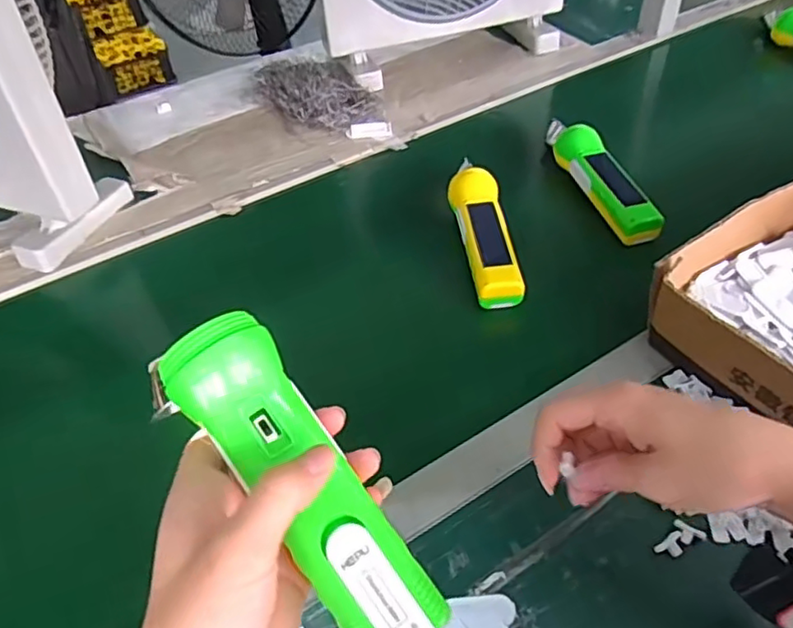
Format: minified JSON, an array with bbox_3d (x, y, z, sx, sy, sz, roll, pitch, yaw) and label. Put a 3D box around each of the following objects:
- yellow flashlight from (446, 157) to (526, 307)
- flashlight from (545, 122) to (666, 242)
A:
[{"bbox_3d":[0.088,-0.089,0.634,0.048,0.055,0.198,-8,46,-2],"label":"yellow flashlight"},{"bbox_3d":[0.222,-0.157,0.680,0.042,0.038,0.202,-15,47,-9],"label":"flashlight"}]

